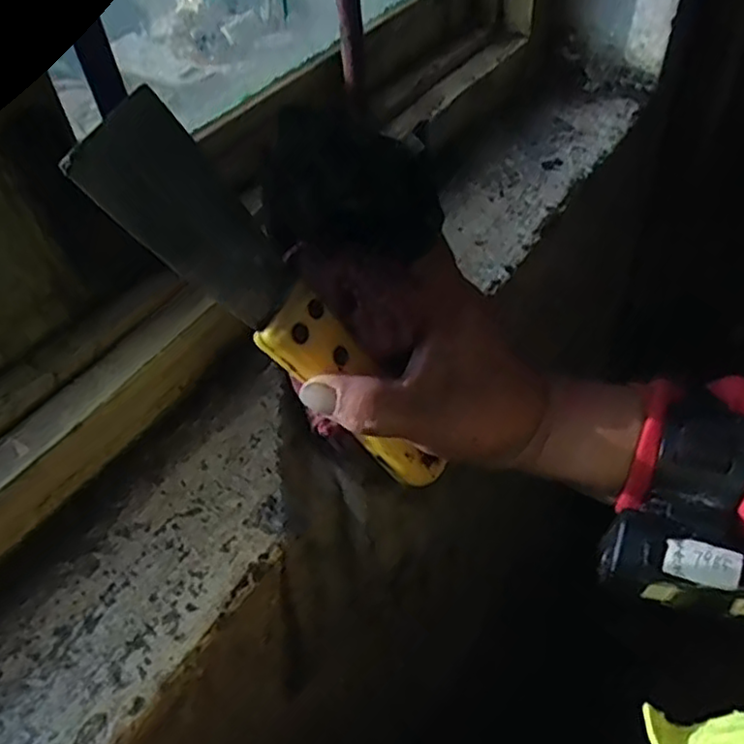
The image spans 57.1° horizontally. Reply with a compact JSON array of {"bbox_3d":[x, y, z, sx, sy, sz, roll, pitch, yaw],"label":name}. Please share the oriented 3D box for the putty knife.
[{"bbox_3d":[-0.033,-0.019,0.282,0.017,0.200,0.046,-17,35,42],"label":"putty knife"}]

